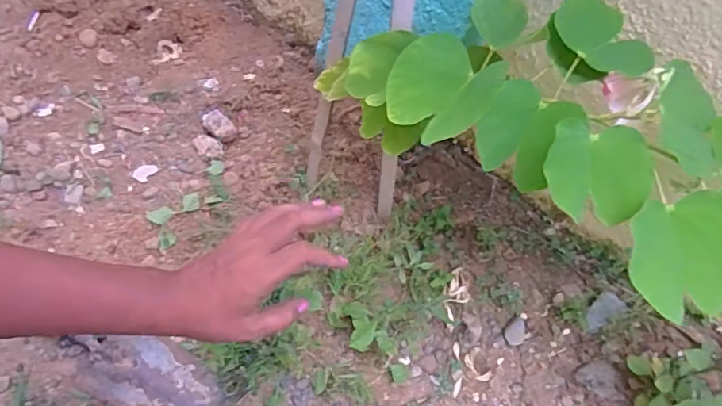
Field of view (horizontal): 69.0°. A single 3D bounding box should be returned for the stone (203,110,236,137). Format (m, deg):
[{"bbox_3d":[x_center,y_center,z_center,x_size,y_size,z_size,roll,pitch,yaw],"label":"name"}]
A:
[{"bbox_3d":[-0.173,-0.095,0.633,0.026,0.016,0.043,-41,73,-18],"label":"stone"}]

